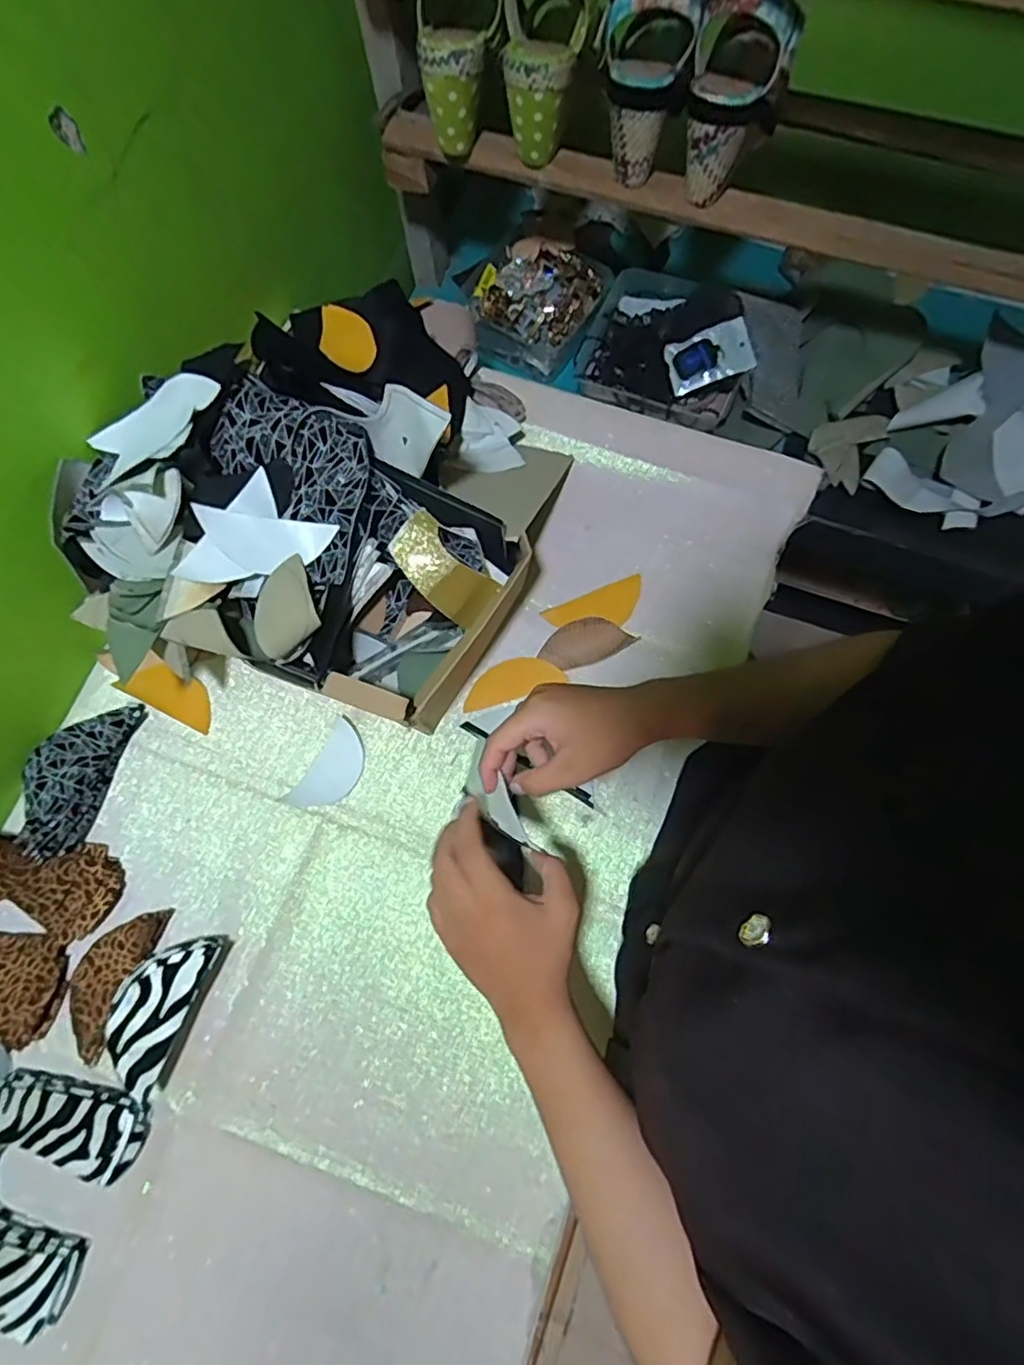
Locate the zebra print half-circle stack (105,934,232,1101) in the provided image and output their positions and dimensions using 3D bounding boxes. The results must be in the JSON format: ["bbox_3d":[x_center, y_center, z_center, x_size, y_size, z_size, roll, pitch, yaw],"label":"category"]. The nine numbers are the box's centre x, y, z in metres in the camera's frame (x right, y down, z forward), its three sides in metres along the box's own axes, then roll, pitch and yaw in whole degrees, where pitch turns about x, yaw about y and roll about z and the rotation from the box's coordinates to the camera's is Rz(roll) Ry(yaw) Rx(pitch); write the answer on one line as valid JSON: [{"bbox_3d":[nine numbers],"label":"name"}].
[{"bbox_3d":[-0.294,0.272,0.522,0.065,0.052,0.125,23,76,9],"label":"zebra print half-circle stack"}]

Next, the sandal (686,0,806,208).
[{"bbox_3d":[0.192,-0.511,0.542,0.081,0.140,0.084,18,75,7],"label":"sandal"}]

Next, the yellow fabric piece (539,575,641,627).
[{"bbox_3d":[0.086,-0.074,0.625,0.102,0.009,0.043,-20,74,-4],"label":"yellow fabric piece"}]

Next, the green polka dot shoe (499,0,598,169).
[{"bbox_3d":[0.020,-0.561,0.558,0.079,0.148,0.062,31,50,10],"label":"green polka dot shoe"}]

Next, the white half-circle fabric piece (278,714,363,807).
[{"bbox_3d":[-0.169,0.084,0.590,0.044,0.019,0.092,32,77,11],"label":"white half-circle fabric piece"}]

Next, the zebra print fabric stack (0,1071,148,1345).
[{"bbox_3d":[-0.384,0.400,0.498,0.134,0.036,0.157,19,75,7],"label":"zebra print fabric stack"}]

